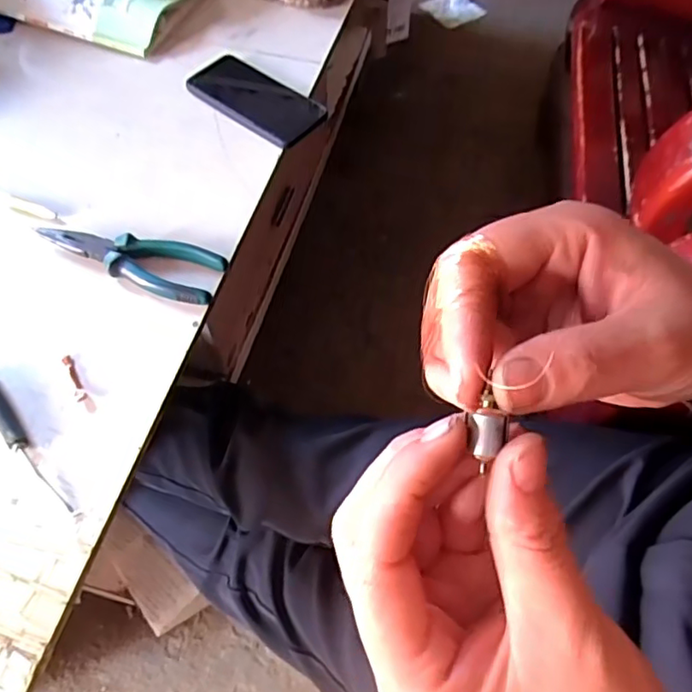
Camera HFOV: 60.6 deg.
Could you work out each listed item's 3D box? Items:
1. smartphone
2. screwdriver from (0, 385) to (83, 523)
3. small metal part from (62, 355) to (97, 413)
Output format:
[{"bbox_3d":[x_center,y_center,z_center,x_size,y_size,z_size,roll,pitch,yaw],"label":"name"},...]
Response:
[{"bbox_3d":[-0.100,-0.276,0.659,0.150,0.011,0.080,34,68,16],"label":"smartphone"},{"bbox_3d":[-0.253,0.072,0.457,0.017,0.020,0.158,-37,68,-20],"label":"screwdriver"},{"bbox_3d":[-0.223,0.032,0.491,0.011,0.010,0.057,-29,65,-16],"label":"small metal part"}]

